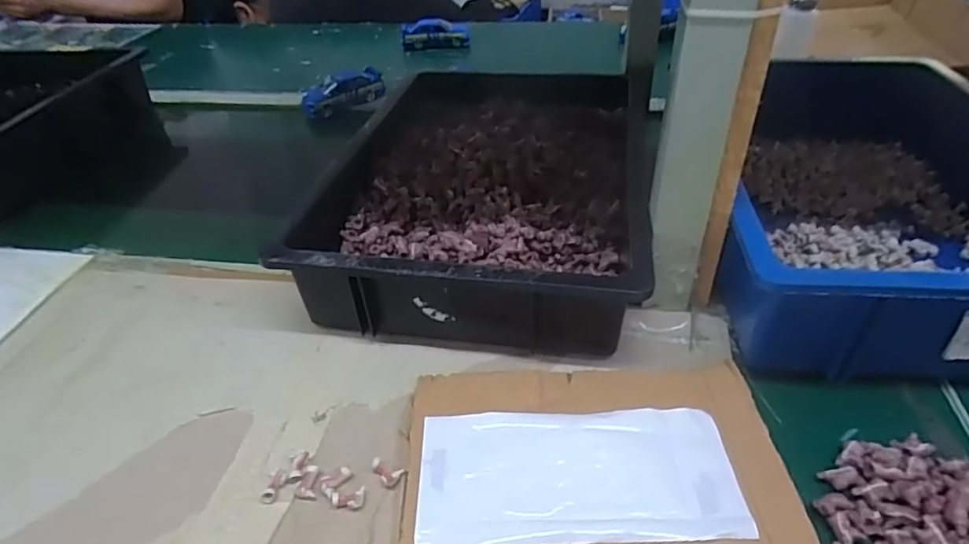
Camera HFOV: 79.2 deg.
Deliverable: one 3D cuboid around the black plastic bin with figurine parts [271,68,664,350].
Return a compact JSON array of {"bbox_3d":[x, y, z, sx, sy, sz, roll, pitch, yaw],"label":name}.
[{"bbox_3d":[0.001,-0.105,0.636,0.291,0.092,0.437,3,41,7],"label":"black plastic bin with figurine parts"}]

